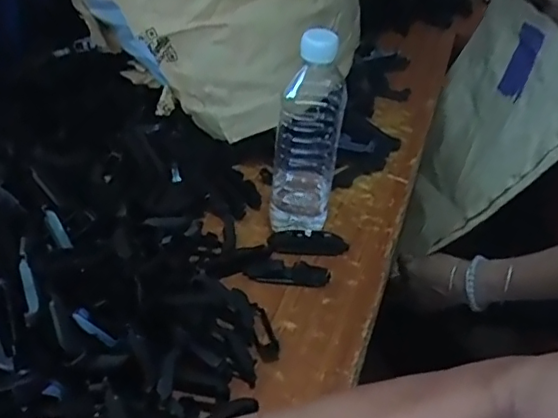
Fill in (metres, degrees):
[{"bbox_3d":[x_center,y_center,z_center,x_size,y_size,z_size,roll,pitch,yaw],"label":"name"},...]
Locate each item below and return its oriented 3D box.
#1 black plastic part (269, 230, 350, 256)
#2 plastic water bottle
[{"bbox_3d":[0.031,0.032,0.600,0.081,0.015,0.023,4,41,-4],"label":"black plastic part"},{"bbox_3d":[0.030,-0.068,0.568,0.061,0.210,0.057,10,41,3],"label":"plastic water bottle"}]

